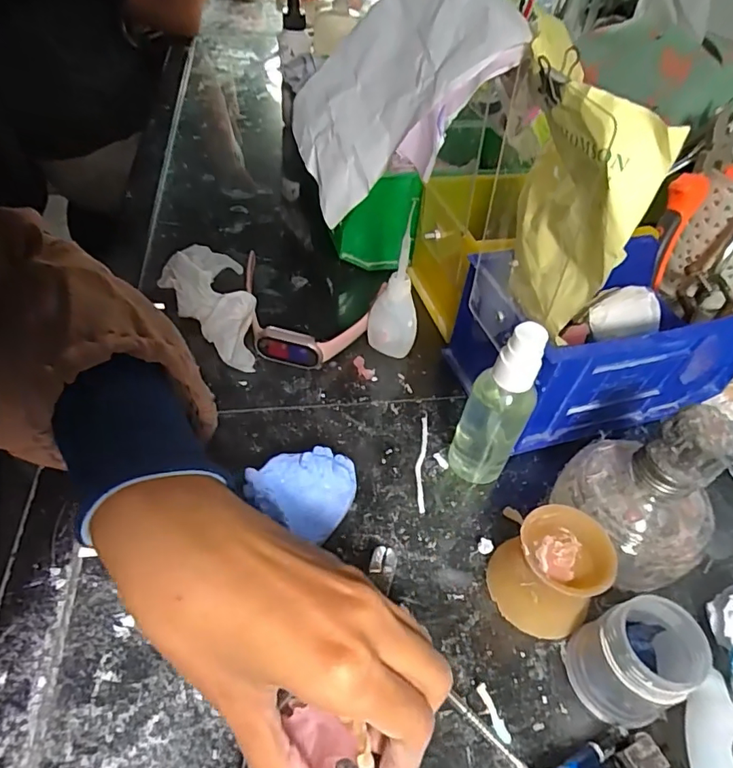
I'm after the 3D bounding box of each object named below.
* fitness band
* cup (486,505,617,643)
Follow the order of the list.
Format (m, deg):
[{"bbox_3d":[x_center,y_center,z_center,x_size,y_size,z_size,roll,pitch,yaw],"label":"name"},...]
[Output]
[{"bbox_3d":[-0.059,-0.059,0.397,0.123,0.025,0.098,19,47,11],"label":"fitness band"},{"bbox_3d":[0.091,0.093,0.258,0.048,0.047,0.047,4,46,-4],"label":"cup"}]

